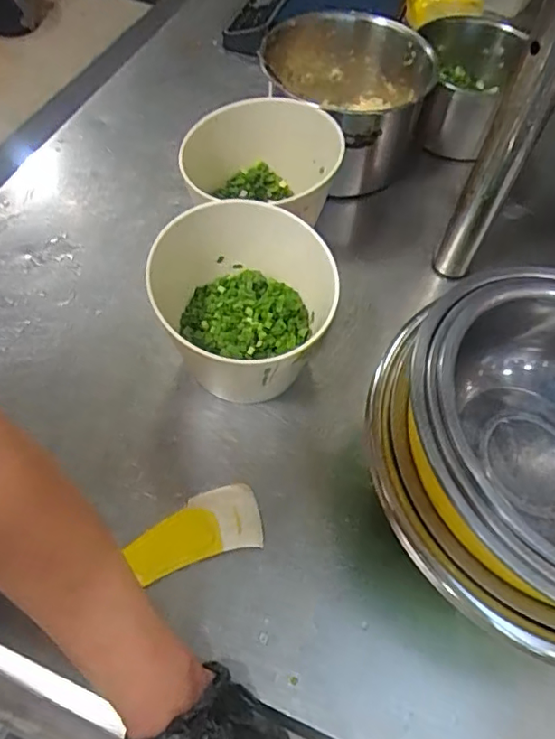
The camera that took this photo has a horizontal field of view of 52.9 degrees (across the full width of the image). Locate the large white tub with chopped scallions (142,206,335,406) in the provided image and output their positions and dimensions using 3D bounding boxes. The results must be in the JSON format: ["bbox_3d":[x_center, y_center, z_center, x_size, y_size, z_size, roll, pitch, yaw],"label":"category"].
[{"bbox_3d":[-0.025,-0.050,0.467,0.145,0.117,0.157,2,60,-3],"label":"large white tub with chopped scallions"}]

